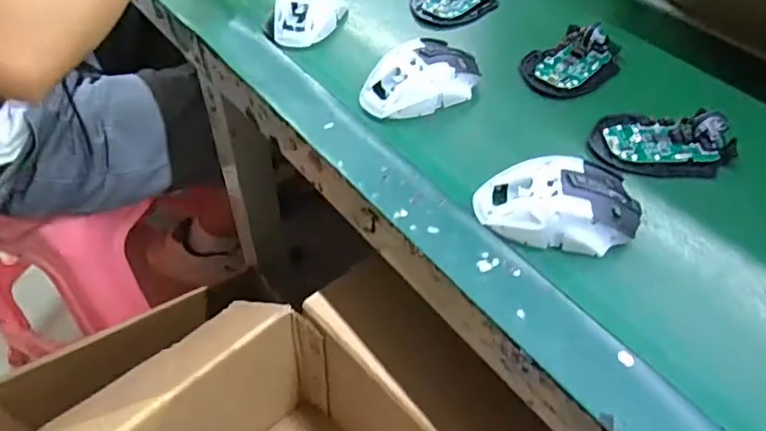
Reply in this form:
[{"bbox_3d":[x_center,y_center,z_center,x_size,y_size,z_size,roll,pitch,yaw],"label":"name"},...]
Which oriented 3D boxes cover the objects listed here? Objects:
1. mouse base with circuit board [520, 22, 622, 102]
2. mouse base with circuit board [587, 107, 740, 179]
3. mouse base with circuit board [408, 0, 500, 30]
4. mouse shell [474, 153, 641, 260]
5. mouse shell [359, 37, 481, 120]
[{"bbox_3d":[0.185,-0.151,0.543,0.108,0.027,0.074,-37,61,-27],"label":"mouse base with circuit board"},{"bbox_3d":[0.235,-0.062,0.464,0.114,0.025,0.065,3,51,1],"label":"mouse base with circuit board"},{"bbox_3d":[0.084,-0.244,0.621,0.107,0.025,0.066,-29,57,-23],"label":"mouse base with circuit board"},{"bbox_3d":[0.129,-0.009,0.409,0.118,0.040,0.064,6,51,3],"label":"mouse shell"},{"bbox_3d":[0.034,-0.125,0.501,0.112,0.033,0.061,-25,56,-21],"label":"mouse shell"}]

